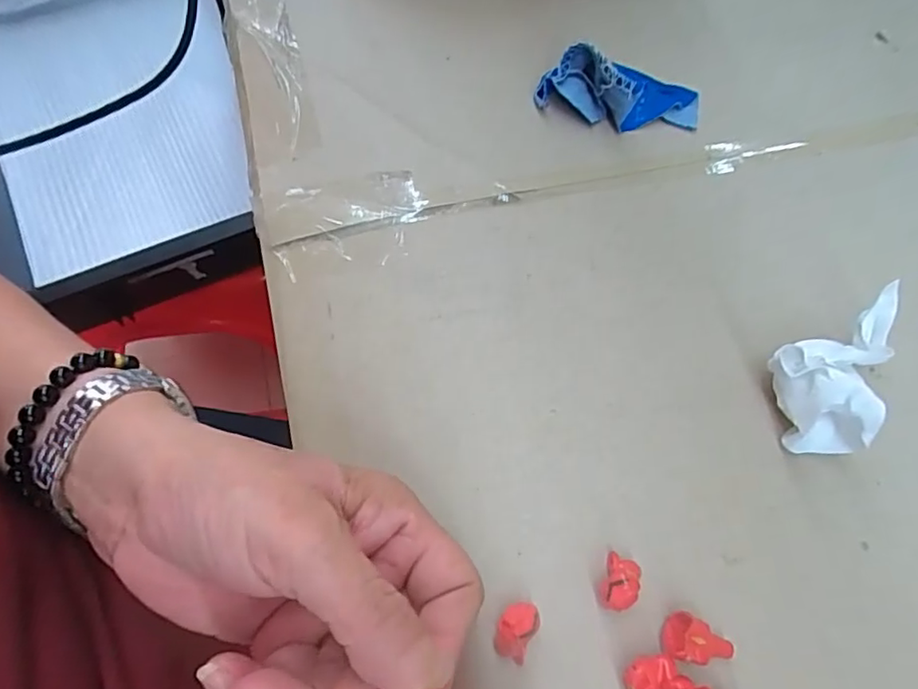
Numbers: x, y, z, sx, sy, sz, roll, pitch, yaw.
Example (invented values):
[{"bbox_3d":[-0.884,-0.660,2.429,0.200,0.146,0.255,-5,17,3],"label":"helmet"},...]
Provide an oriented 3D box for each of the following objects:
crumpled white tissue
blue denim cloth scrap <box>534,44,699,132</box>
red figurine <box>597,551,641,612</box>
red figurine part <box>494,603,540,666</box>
[{"bbox_3d":[0.175,0.012,0.256,0.079,0.035,0.048,-30,73,-13],"label":"crumpled white tissue"},{"bbox_3d":[0.092,-0.142,0.320,0.093,0.032,0.034,-3,69,-4],"label":"blue denim cloth scrap"},{"bbox_3d":[0.064,0.095,0.232,0.014,0.013,0.020,30,70,9],"label":"red figurine"},{"bbox_3d":[0.022,0.110,0.224,0.014,0.013,0.021,24,69,7],"label":"red figurine part"}]

